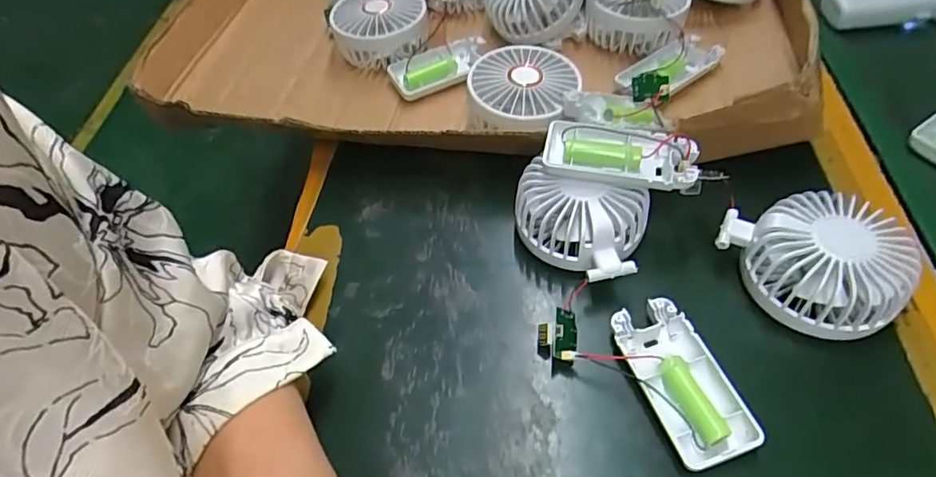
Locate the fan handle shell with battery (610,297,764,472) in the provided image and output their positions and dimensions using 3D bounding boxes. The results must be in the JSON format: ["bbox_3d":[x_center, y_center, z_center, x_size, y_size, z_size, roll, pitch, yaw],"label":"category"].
[{"bbox_3d":[0.118,0.080,0.310,0.046,0.017,0.092,-18,54,-8],"label":"fan handle shell with battery"}]

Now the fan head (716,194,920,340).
[{"bbox_3d":[0.210,0.011,0.334,0.079,0.047,0.099,-27,55,-14],"label":"fan head"}]

